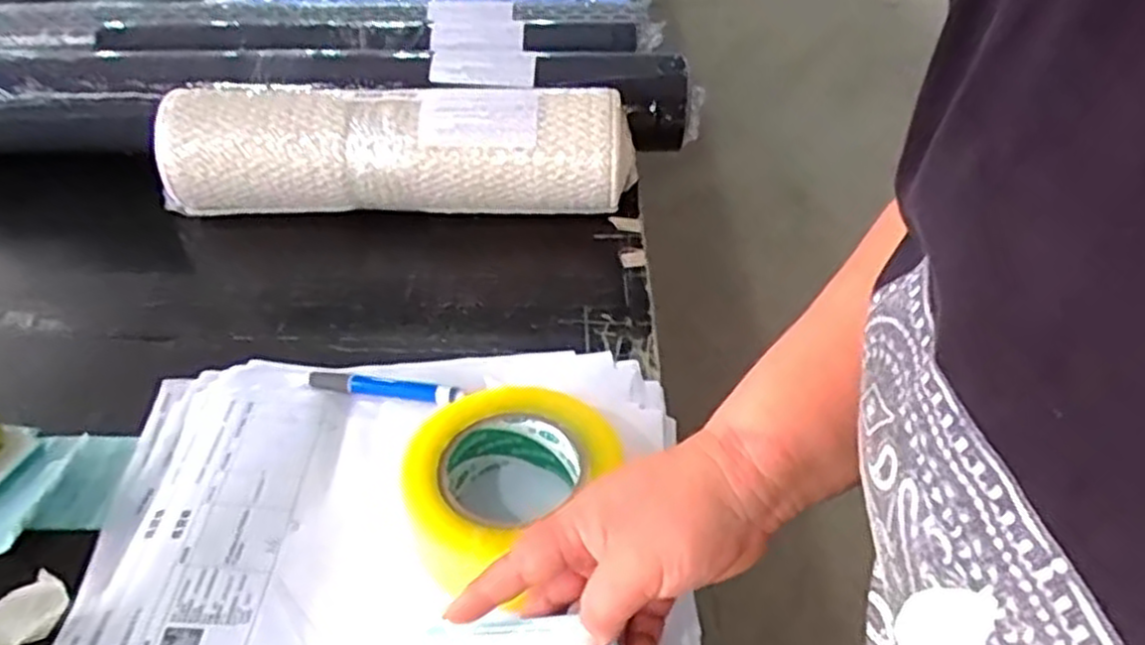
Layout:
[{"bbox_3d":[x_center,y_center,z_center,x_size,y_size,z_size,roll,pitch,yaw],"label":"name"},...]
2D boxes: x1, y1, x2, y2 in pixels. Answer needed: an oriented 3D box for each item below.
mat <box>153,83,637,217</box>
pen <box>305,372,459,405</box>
[{"bbox_3d":[-0.155,-0.150,0.720,0.412,0.113,0.089,1,38,0],"label":"mat"},{"bbox_3d":[-0.131,0.045,0.548,0.104,0.015,0.014,5,38,7],"label":"pen"}]

